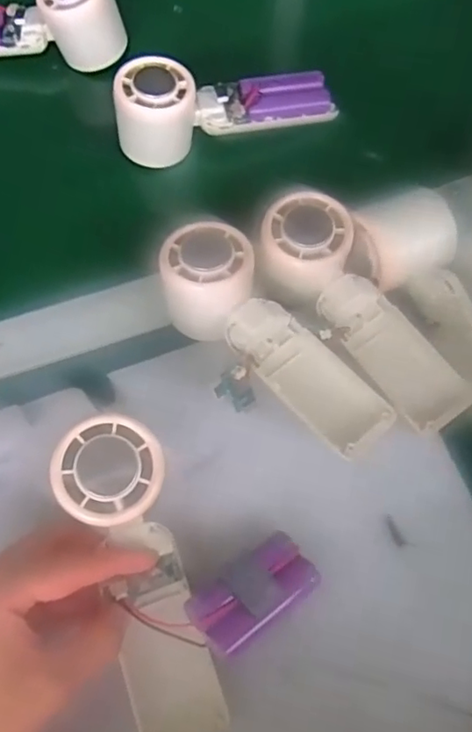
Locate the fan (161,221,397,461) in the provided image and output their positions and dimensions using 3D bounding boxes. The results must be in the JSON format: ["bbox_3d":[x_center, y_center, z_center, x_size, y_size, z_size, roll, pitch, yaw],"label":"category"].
[{"bbox_3d":[0.011,-0.017,0.355,0.067,0.046,0.152,-41,76,-11],"label":"fan"}]

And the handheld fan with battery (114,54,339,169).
[{"bbox_3d":[-0.008,-0.194,0.431,0.158,0.053,0.051,-11,72,-3],"label":"handheld fan with battery"}]

